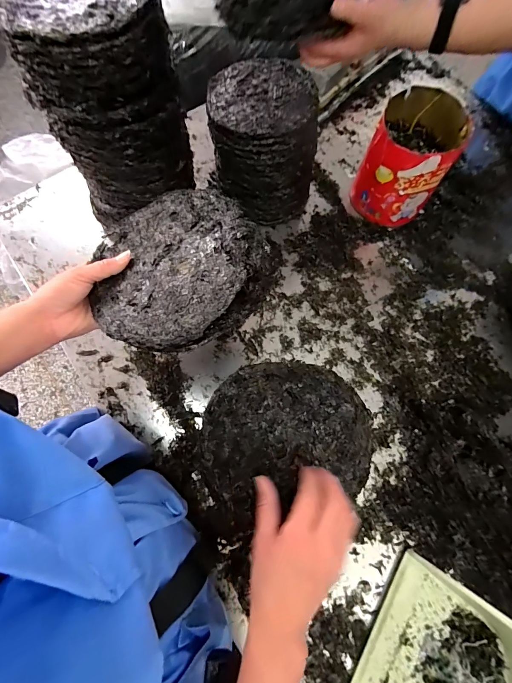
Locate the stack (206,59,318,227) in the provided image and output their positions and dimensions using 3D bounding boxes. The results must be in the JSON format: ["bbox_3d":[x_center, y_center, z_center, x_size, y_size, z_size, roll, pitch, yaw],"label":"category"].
[{"bbox_3d":[0.012,-0.386,0.662,0.191,0.186,0.219,-12,72,-6],"label":"stack"}]

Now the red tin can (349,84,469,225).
[{"bbox_3d":[0.298,-0.358,0.666,0.153,0.180,0.178,28,73,8],"label":"red tin can"}]

